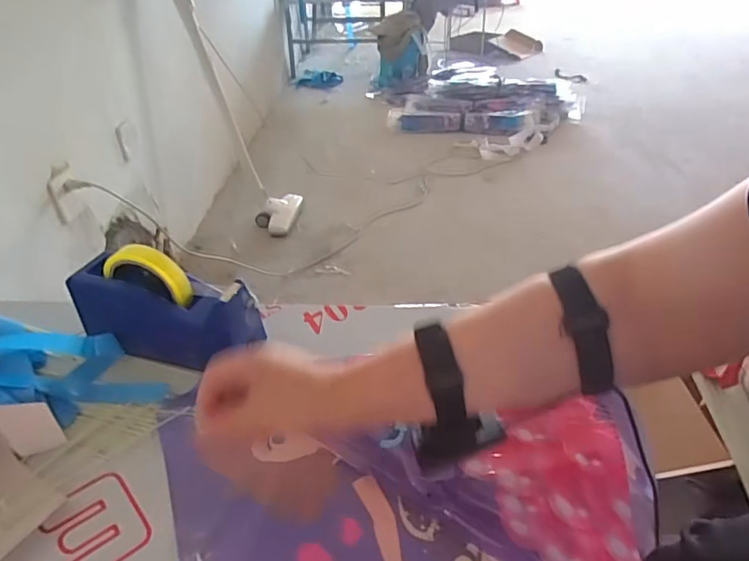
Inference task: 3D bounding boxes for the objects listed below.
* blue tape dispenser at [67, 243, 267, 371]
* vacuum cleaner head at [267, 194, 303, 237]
[{"bbox_3d":[-0.228,0.029,0.573,0.198,0.124,0.066,8,37,12],"label":"blue tape dispenser"},{"bbox_3d":[-0.316,-0.230,1.758,0.107,0.032,0.206,16,51,-6],"label":"vacuum cleaner head"}]

